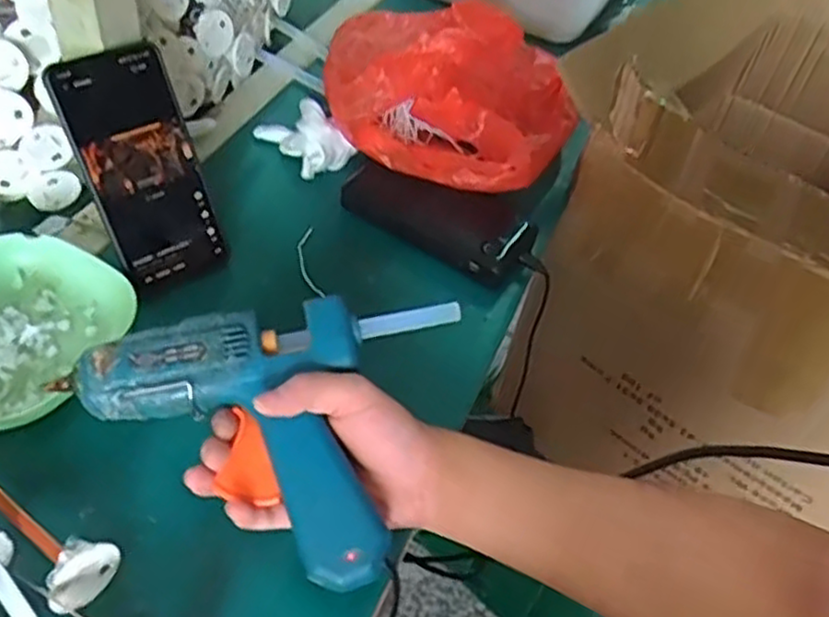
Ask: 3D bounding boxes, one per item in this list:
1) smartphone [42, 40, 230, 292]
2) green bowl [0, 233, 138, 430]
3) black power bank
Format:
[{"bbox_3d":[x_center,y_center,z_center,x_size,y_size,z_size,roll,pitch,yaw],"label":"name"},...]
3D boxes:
[{"bbox_3d":[-0.186,-0.095,0.510,0.077,0.162,0.008,-30,29,-29],"label":"smartphone"},{"bbox_3d":[-0.267,0.013,0.481,0.135,0.032,0.130,25,50,15],"label":"green bowl"},{"bbox_3d":[0.017,-0.078,0.597,0.154,0.021,0.067,30,75,18],"label":"black power bank"}]

